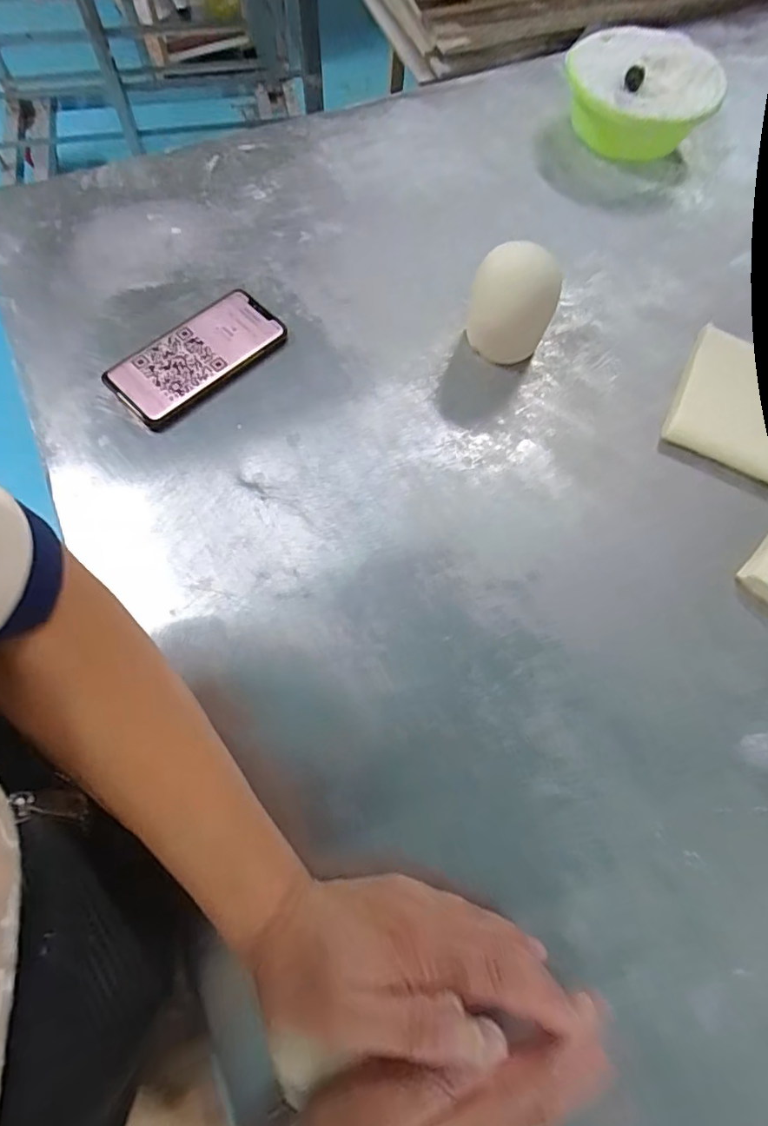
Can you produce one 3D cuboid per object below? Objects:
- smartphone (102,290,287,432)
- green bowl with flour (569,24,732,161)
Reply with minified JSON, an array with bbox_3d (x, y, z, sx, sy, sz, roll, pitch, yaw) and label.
[{"bbox_3d":[-0.168,-0.188,0.482,0.155,0.015,0.074,-42,75,-16],"label":"smartphone"},{"bbox_3d":[0.285,-0.527,0.600,0.162,0.083,0.170,1,68,-2],"label":"green bowl with flour"}]

